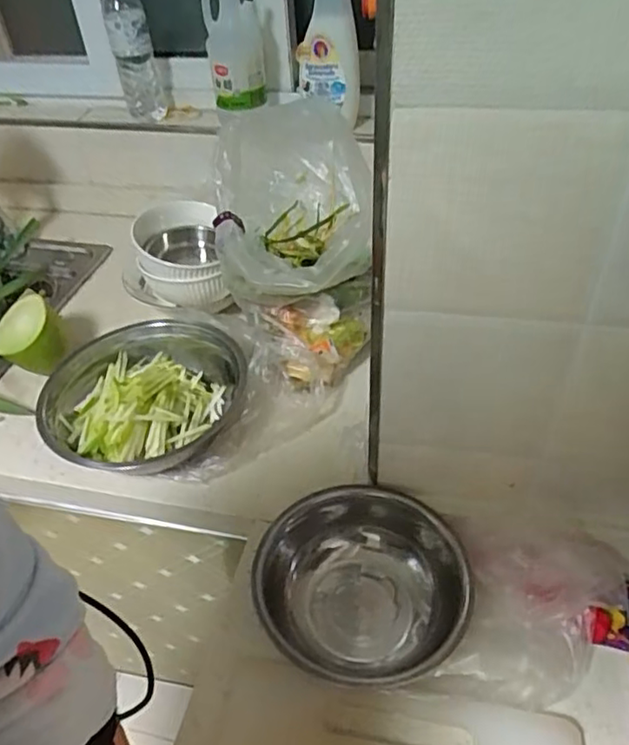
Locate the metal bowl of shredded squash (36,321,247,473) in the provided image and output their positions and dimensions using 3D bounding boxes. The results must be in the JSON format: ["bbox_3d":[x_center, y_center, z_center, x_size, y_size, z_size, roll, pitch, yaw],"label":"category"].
[{"bbox_3d":[-0.194,0.027,0.742,0.218,0.086,0.215,-3,43,2],"label":"metal bowl of shredded squash"}]

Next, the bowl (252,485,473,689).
[{"bbox_3d":[0.048,0.183,0.563,0.176,0.071,0.166,-3,43,2],"label":"bowl"}]

